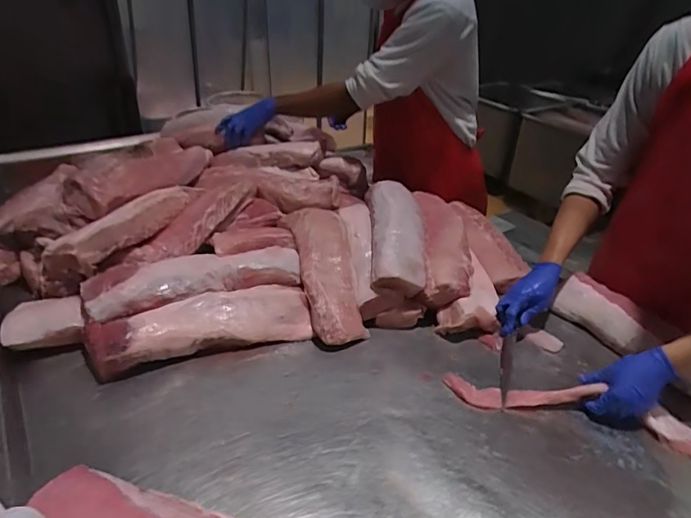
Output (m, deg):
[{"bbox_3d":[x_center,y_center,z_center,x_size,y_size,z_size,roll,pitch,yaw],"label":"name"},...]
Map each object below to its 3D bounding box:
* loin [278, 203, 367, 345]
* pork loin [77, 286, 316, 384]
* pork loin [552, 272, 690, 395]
[{"bbox_3d":[-0.047,0.019,1.060,0.128,0.070,0.374,-6,56,-14],"label":"loin"},{"bbox_3d":[-0.275,0.133,0.940,0.407,0.084,0.112,-10,33,-20],"label":"pork loin"},{"bbox_3d":[0.615,0.176,0.915,0.127,0.061,0.473,-15,35,-27],"label":"pork loin"}]

